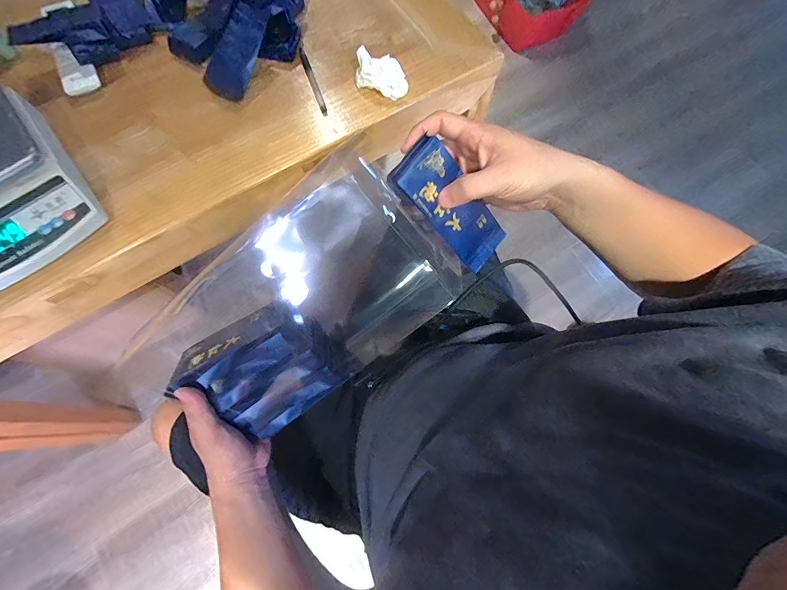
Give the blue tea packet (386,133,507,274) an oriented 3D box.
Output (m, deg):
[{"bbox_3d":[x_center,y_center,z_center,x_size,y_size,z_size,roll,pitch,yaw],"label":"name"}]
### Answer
[{"bbox_3d":[0.057,-0.082,0.358,0.135,0.009,0.057,41,81,-30],"label":"blue tea packet"}]

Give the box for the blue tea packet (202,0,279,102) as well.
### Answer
[{"bbox_3d":[-0.235,-0.373,0.560,0.068,0.022,0.150,23,92,6],"label":"blue tea packet"}]

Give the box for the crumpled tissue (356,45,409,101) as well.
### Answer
[{"bbox_3d":[-0.016,-0.337,0.570,0.080,0.045,0.046,17,72,4],"label":"crumpled tissue"}]

